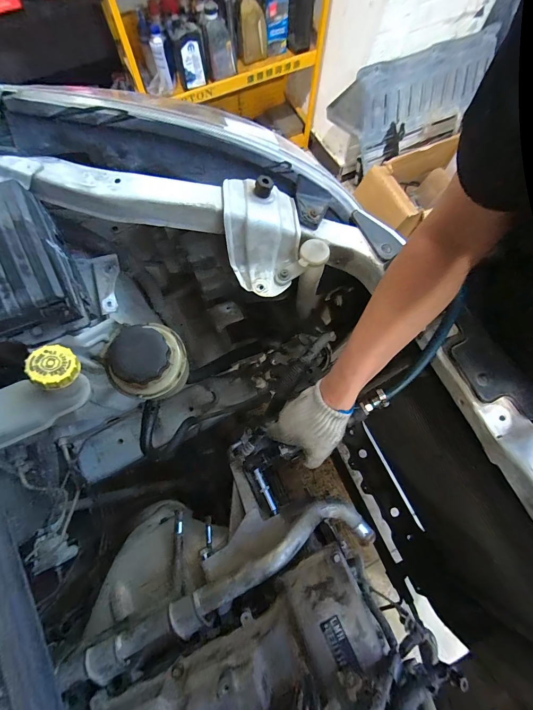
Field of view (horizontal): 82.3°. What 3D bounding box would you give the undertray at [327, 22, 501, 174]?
[{"bbox_3d":[0.683,-1.147,1.346,0.745,0.277,0.290,-28,75,-9],"label":"undertray"}]

